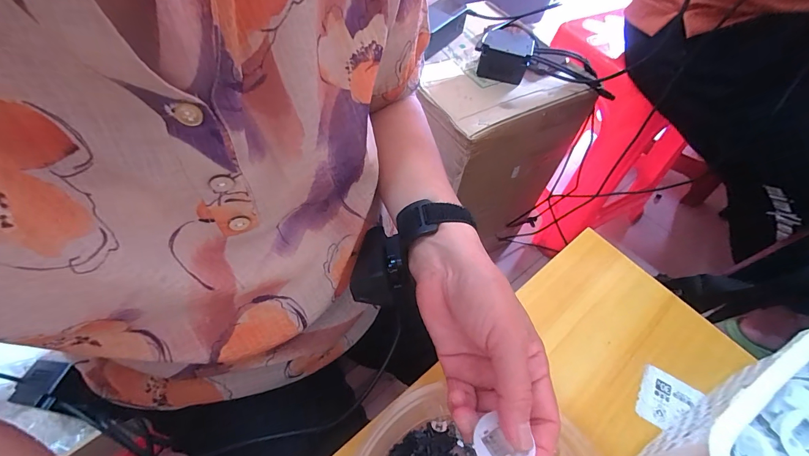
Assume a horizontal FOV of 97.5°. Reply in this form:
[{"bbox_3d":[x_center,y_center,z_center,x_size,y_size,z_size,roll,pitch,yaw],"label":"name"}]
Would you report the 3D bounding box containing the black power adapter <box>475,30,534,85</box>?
[{"bbox_3d":[0.160,-0.281,0.581,0.085,0.042,0.085,17,56,8],"label":"black power adapter"}]

